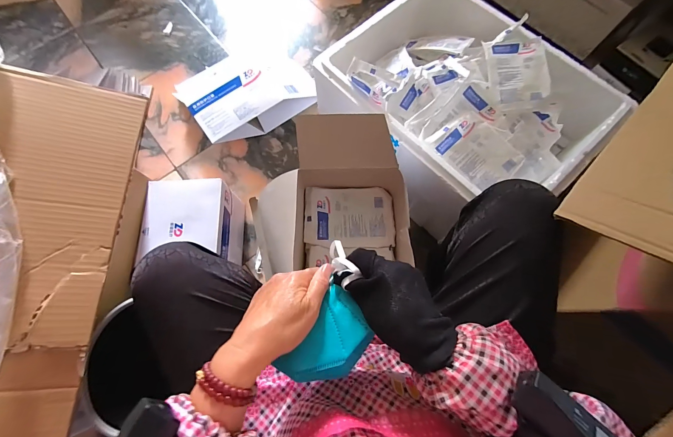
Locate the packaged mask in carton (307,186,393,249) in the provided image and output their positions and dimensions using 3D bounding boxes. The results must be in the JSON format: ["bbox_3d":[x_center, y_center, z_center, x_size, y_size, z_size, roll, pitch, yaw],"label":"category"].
[{"bbox_3d":[0.028,-0.004,0.614,0.189,0.021,0.130,-2,73,1],"label":"packaged mask in carton"}]

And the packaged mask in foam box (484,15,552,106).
[{"bbox_3d":[0.403,-0.349,0.647,0.126,0.016,0.198,-6,84,6],"label":"packaged mask in foam box"}]

